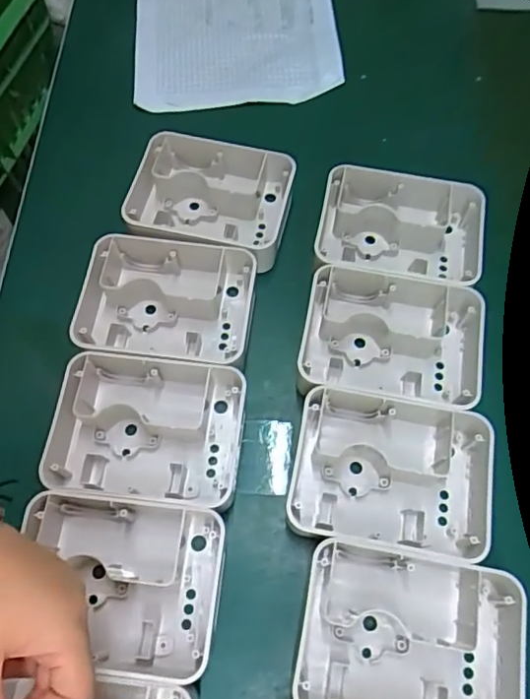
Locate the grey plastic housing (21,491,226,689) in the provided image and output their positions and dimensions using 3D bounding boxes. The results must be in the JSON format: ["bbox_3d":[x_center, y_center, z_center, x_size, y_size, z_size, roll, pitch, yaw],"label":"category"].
[{"bbox_3d":[-0.094,0.148,0.354,0.128,0.040,0.098,5,65,2],"label":"grey plastic housing"}]

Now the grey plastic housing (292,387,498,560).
[{"bbox_3d":[0.086,0.085,0.378,0.133,0.035,0.097,8,66,3],"label":"grey plastic housing"}]

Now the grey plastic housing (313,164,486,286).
[{"bbox_3d":[0.109,-0.095,0.456,0.129,0.051,0.090,14,66,6],"label":"grey plastic housing"}]

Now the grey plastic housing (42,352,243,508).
[{"bbox_3d":[-0.084,0.058,0.395,0.133,0.037,0.099,5,65,2],"label":"grey plastic housing"}]

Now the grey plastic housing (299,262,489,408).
[{"bbox_3d":[0.095,-0.004,0.416,0.134,0.038,0.098,11,66,4],"label":"grey plastic housing"}]

